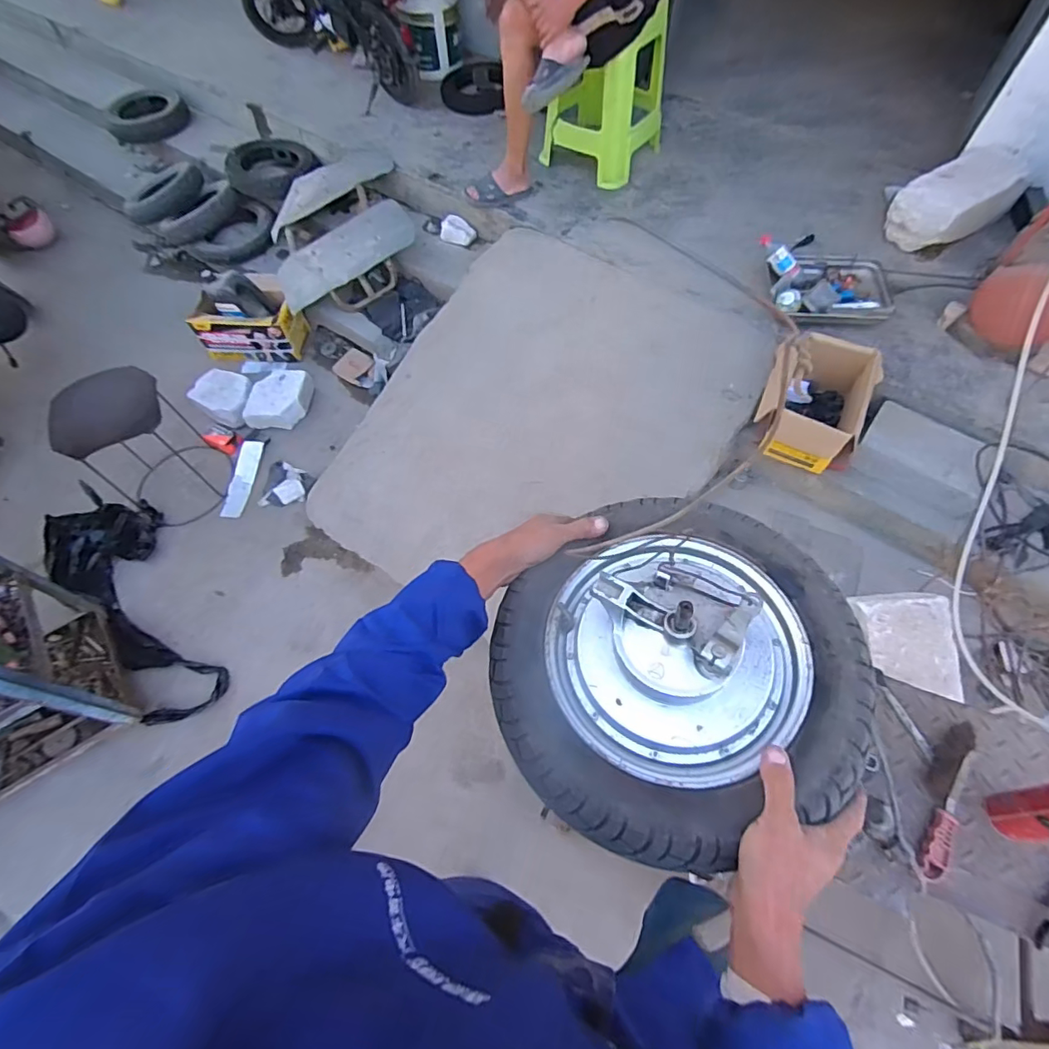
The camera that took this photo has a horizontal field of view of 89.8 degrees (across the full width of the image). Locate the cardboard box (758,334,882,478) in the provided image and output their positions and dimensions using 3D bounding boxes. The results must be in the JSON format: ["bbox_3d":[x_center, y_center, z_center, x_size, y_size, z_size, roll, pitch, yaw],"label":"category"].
[{"bbox_3d":[0.843,-0.353,1.531,0.282,0.225,0.332,24,64,14],"label":"cardboard box"}]

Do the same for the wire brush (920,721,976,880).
[{"bbox_3d":[0.609,0.391,0.756,0.051,0.022,0.226,26,65,14],"label":"wire brush"}]

